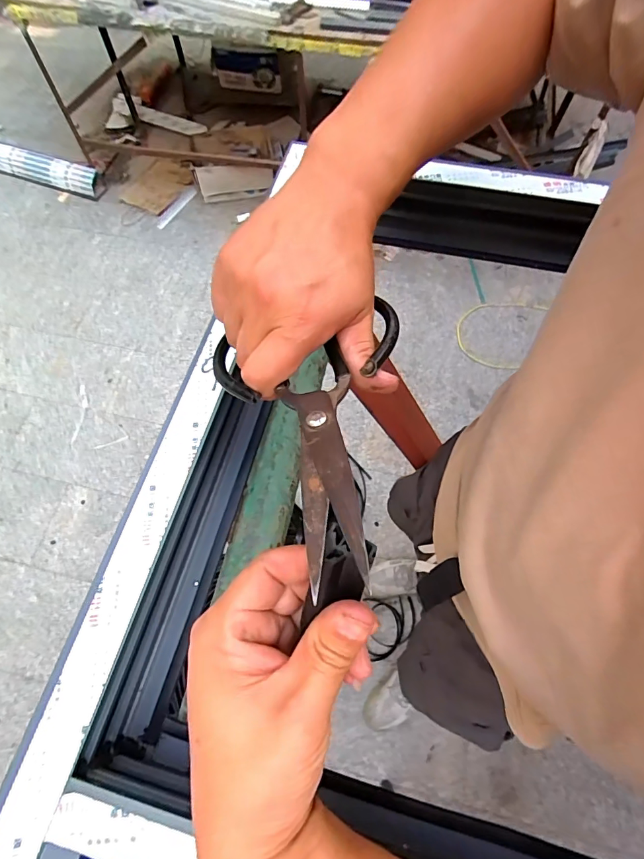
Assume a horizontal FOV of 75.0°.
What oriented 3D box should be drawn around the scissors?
[{"bbox_3d":[-0.004,-0.004,0.247,0.126,0.017,0.189,-8,51,-1],"label":"scissors"}]

